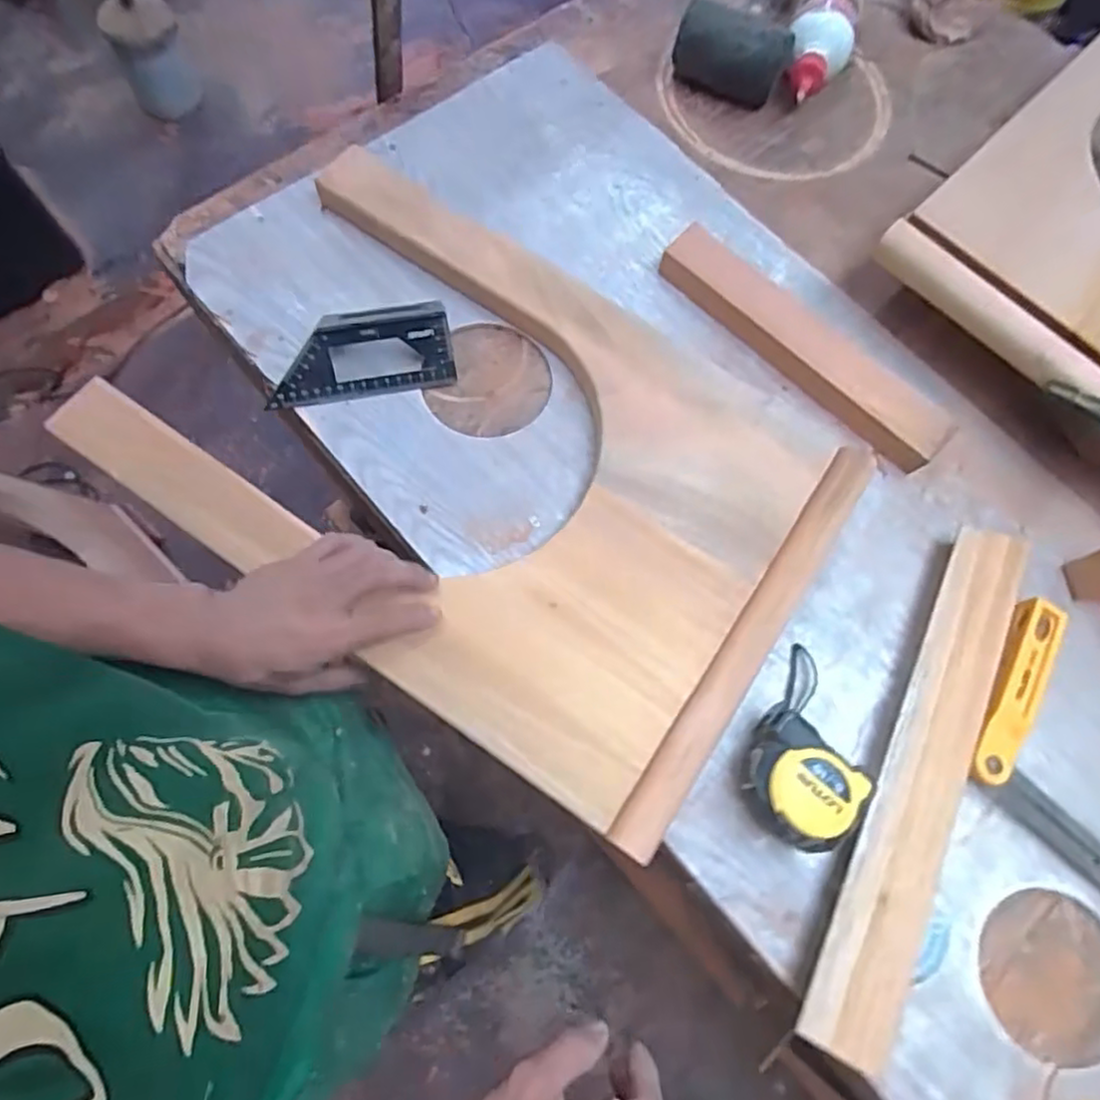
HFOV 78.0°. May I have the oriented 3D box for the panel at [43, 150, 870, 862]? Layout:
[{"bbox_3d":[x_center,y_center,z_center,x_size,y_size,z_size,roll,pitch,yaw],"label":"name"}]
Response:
[{"bbox_3d":[-0.052,-0.082,0.557,0.552,0.048,0.369,35,72,11],"label":"panel"}]

